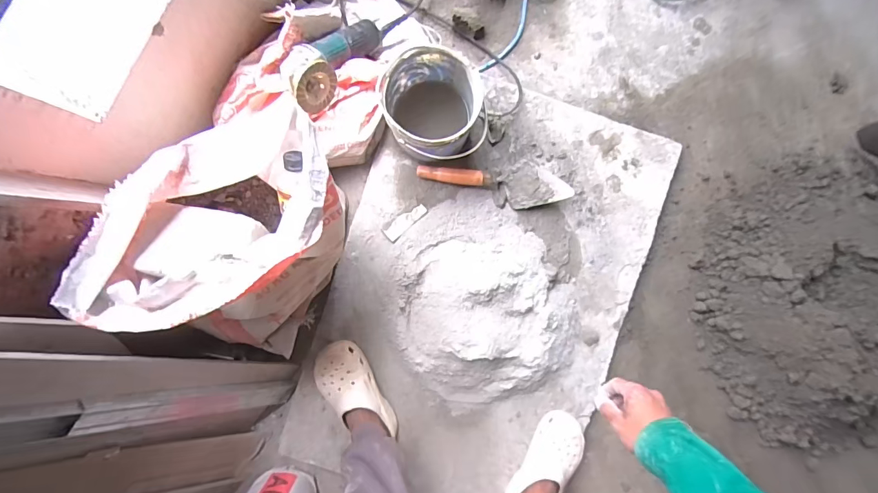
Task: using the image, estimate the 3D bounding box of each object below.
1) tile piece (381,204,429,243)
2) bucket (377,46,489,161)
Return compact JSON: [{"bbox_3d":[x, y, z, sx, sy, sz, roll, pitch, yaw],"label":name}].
[{"bbox_3d":[-0.073,-0.054,0.882,0.103,0.014,0.036,-41,95,-2],"label":"tile piece"},{"bbox_3d":[-0.018,-0.260,0.793,0.176,0.194,0.176,0,92,-5],"label":"bucket"}]

